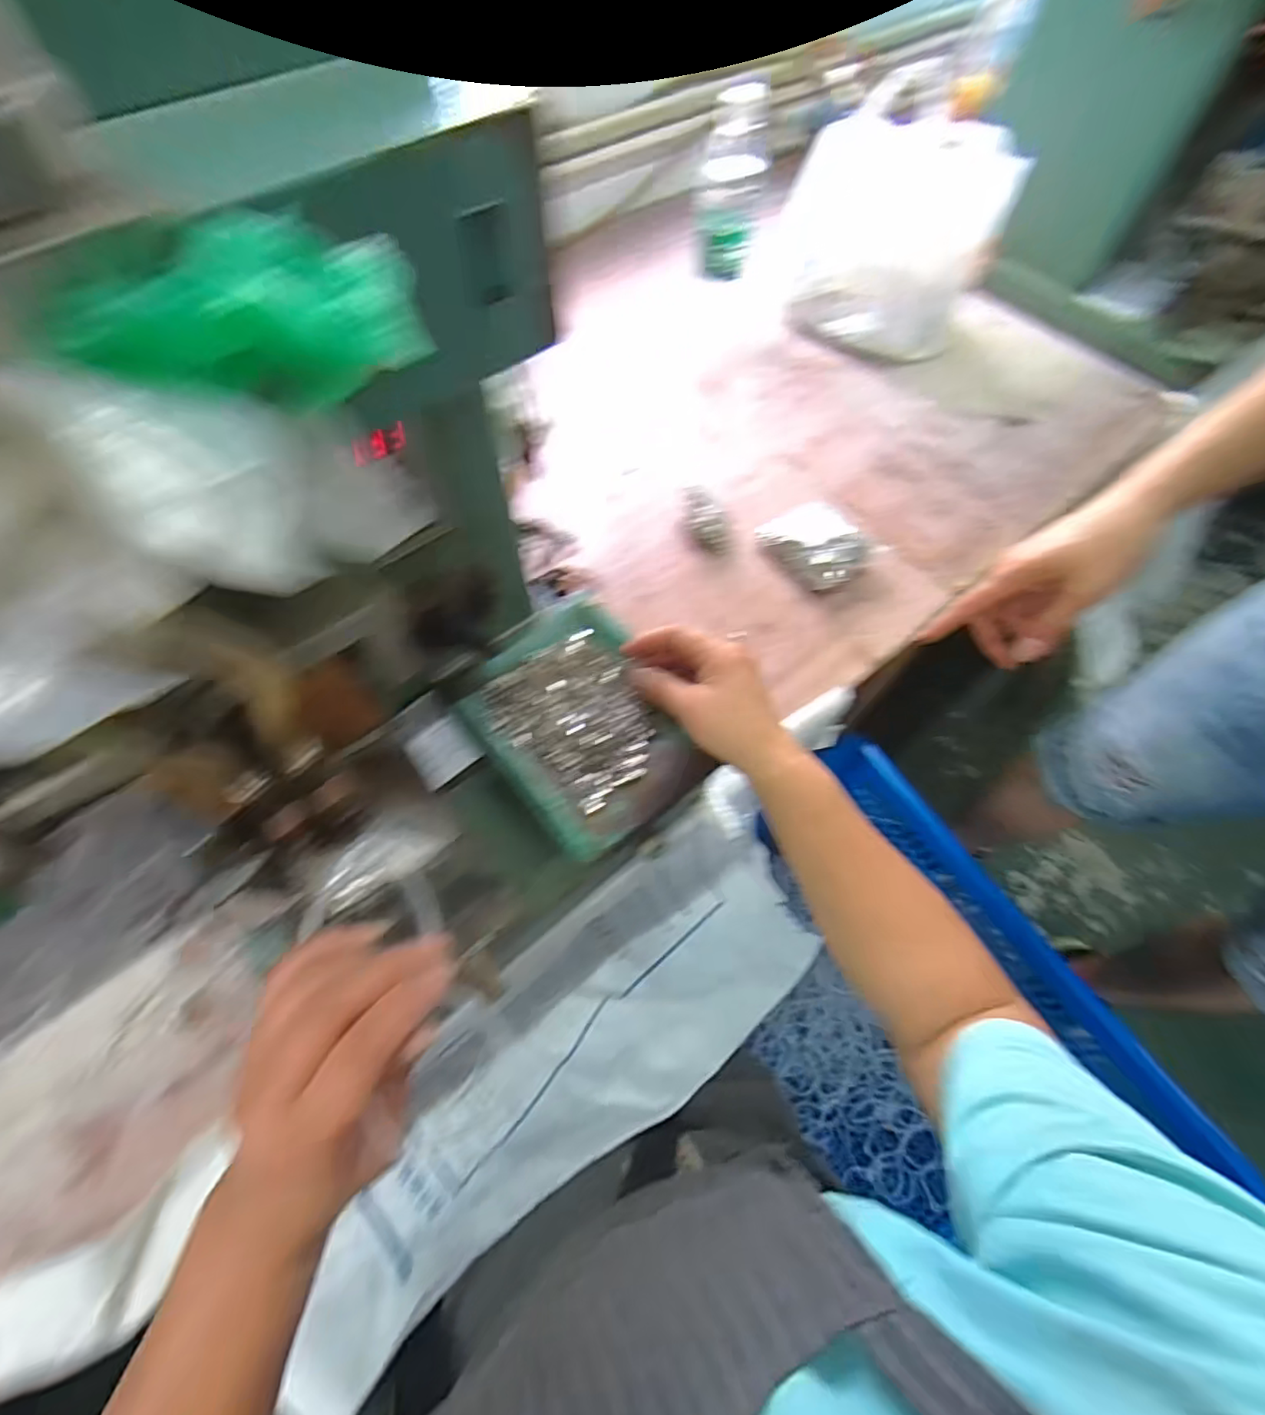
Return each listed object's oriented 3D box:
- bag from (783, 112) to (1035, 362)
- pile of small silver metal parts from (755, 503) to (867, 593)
[{"bbox_3d":[0.298,-0.549,0.708,0.246,0.200,0.134,17,63,8],"label":"bag"},{"bbox_3d":[0.183,-0.164,0.602,0.073,0.037,0.102,-31,67,-16],"label":"pile of small silver metal parts"}]

